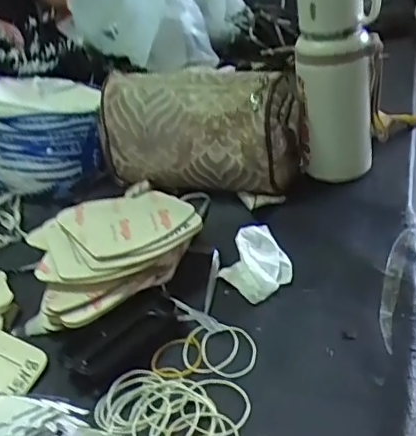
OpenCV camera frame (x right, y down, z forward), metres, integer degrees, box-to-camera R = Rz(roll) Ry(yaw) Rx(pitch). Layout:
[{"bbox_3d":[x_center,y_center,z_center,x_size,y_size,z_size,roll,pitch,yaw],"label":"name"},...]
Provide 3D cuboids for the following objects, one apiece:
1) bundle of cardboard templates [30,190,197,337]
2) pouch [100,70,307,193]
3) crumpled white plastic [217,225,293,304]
[{"bbox_3d":[-0.114,0.035,0.598,0.188,0.064,0.152,-26,34,-28],"label":"bundle of cardboard templates"},{"bbox_3d":[-0.010,-0.105,0.681,0.238,0.130,0.088,7,35,24],"label":"pouch"},{"bbox_3d":[0.054,0.043,0.571,0.077,0.036,0.067,-30,37,-34],"label":"crumpled white plastic"}]

